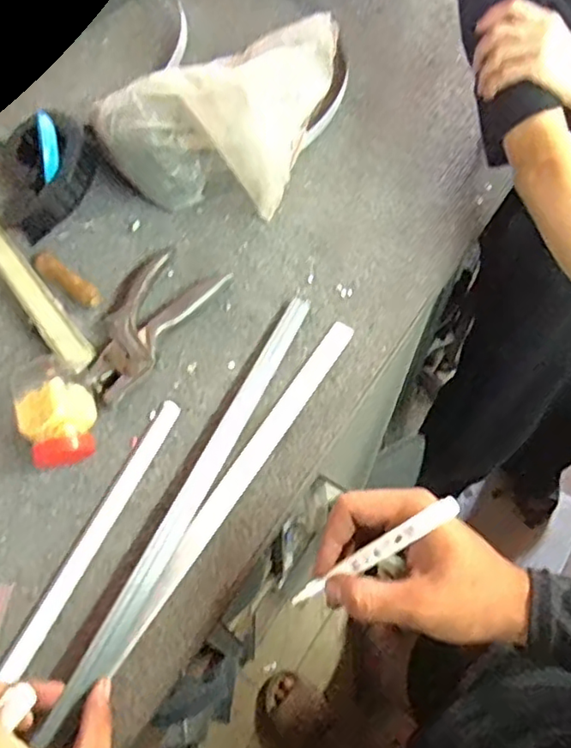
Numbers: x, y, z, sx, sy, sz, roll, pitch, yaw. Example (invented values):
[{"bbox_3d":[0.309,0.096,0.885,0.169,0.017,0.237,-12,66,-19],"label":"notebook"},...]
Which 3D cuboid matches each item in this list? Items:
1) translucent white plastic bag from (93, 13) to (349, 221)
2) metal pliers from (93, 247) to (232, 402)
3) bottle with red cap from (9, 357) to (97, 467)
[{"bbox_3d":[-0.071,-0.263,0.635,0.242,0.146,0.123,6,60,5],"label":"translucent white plastic bag"},{"bbox_3d":[-0.137,-0.054,0.569,0.092,0.025,0.166,26,63,16],"label":"metal pliers"},{"bbox_3d":[-0.191,0.032,0.510,0.061,0.057,0.092,-24,61,-12],"label":"bottle with red cap"}]

